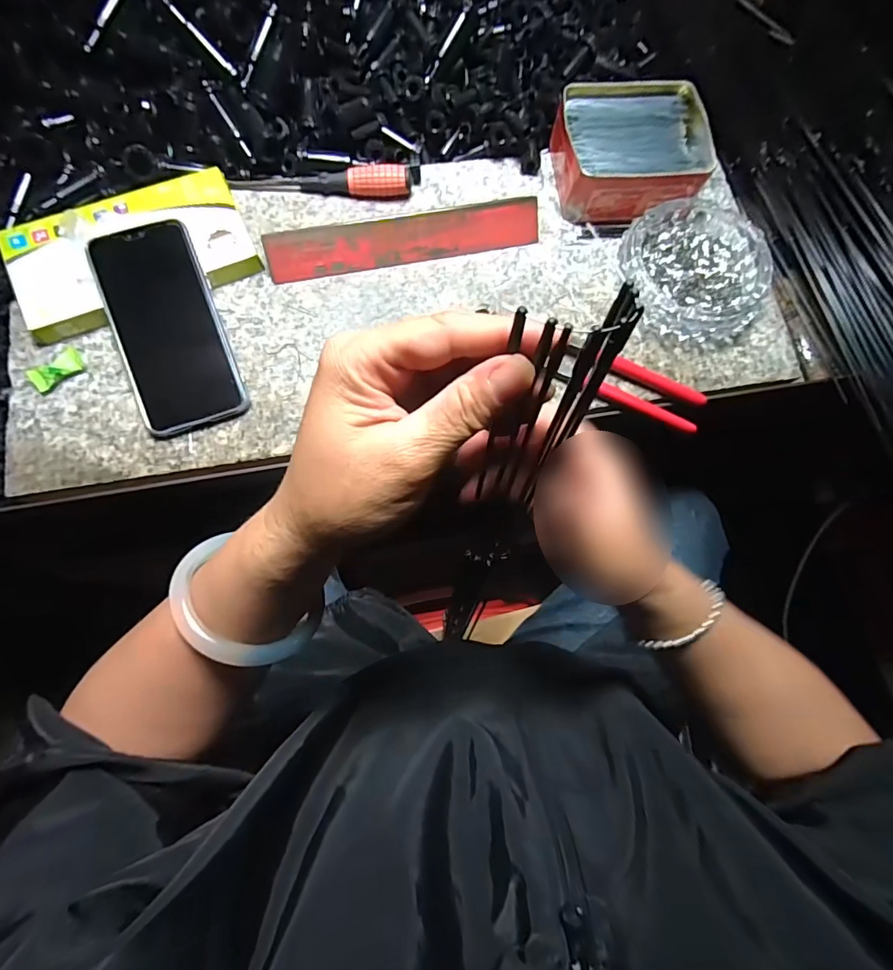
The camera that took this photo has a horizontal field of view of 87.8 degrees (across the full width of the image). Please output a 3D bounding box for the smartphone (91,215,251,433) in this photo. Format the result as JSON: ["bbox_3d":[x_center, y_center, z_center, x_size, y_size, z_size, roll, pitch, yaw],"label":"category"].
[{"bbox_3d":[-0.208,-0.119,0.347,0.076,0.011,0.156,-18,91,-8],"label":"smartphone"}]

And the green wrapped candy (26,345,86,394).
[{"bbox_3d":[-0.295,-0.088,0.351,0.022,0.007,0.039,39,69,1],"label":"green wrapped candy"}]

